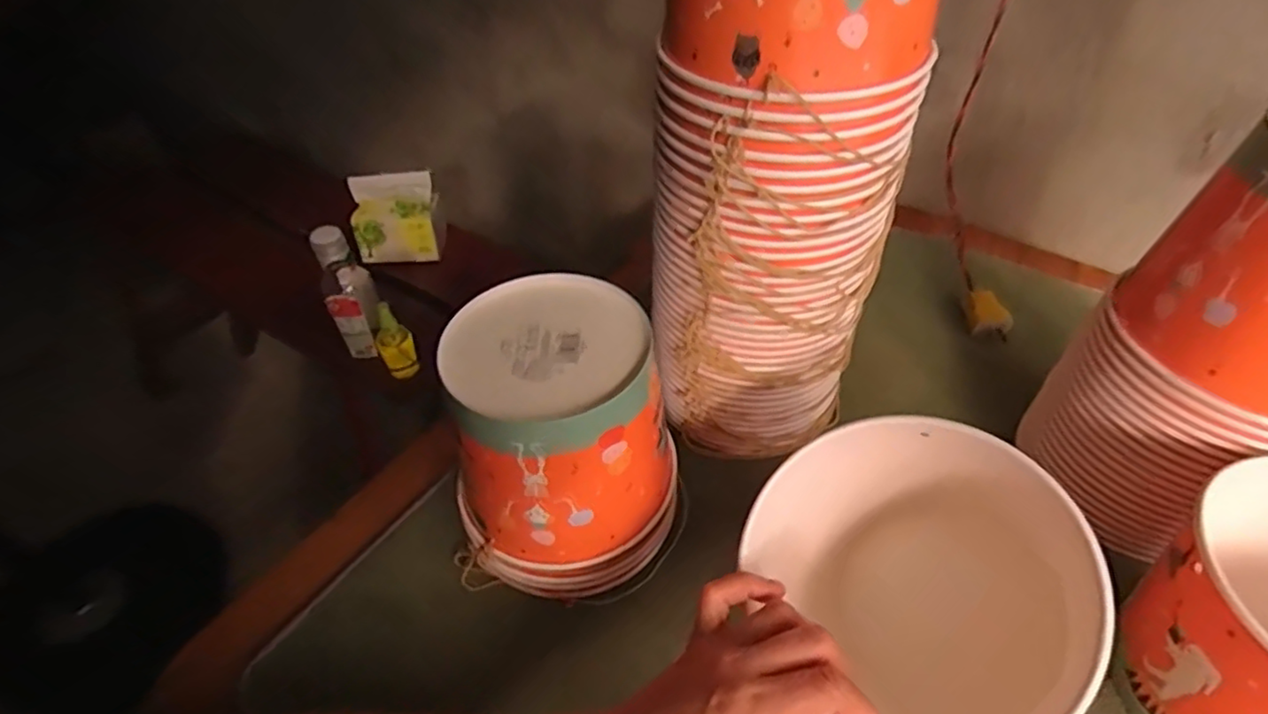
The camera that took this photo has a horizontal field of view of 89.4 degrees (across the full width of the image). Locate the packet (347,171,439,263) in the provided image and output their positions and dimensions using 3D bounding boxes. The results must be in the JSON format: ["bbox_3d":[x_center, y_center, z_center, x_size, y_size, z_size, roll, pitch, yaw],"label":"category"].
[{"bbox_3d":[-0.405,-0.235,1.099,0.140,0.145,0.061,-6,46,-7],"label":"packet"}]

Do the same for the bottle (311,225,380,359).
[{"bbox_3d":[-0.399,-0.091,0.899,0.066,0.200,0.061,-19,49,-19],"label":"bottle"}]

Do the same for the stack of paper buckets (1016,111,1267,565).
[{"bbox_3d":[0.382,0.002,0.415,0.148,0.280,0.143,-12,47,-12],"label":"stack of paper buckets"}]

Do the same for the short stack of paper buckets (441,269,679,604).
[{"bbox_3d":[-0.046,0.057,0.450,0.150,0.167,0.149,-8,46,-9],"label":"short stack of paper buckets"}]

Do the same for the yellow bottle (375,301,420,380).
[{"bbox_3d":[-0.335,-0.018,0.899,0.044,0.134,0.034,-23,50,-22],"label":"yellow bottle"}]

